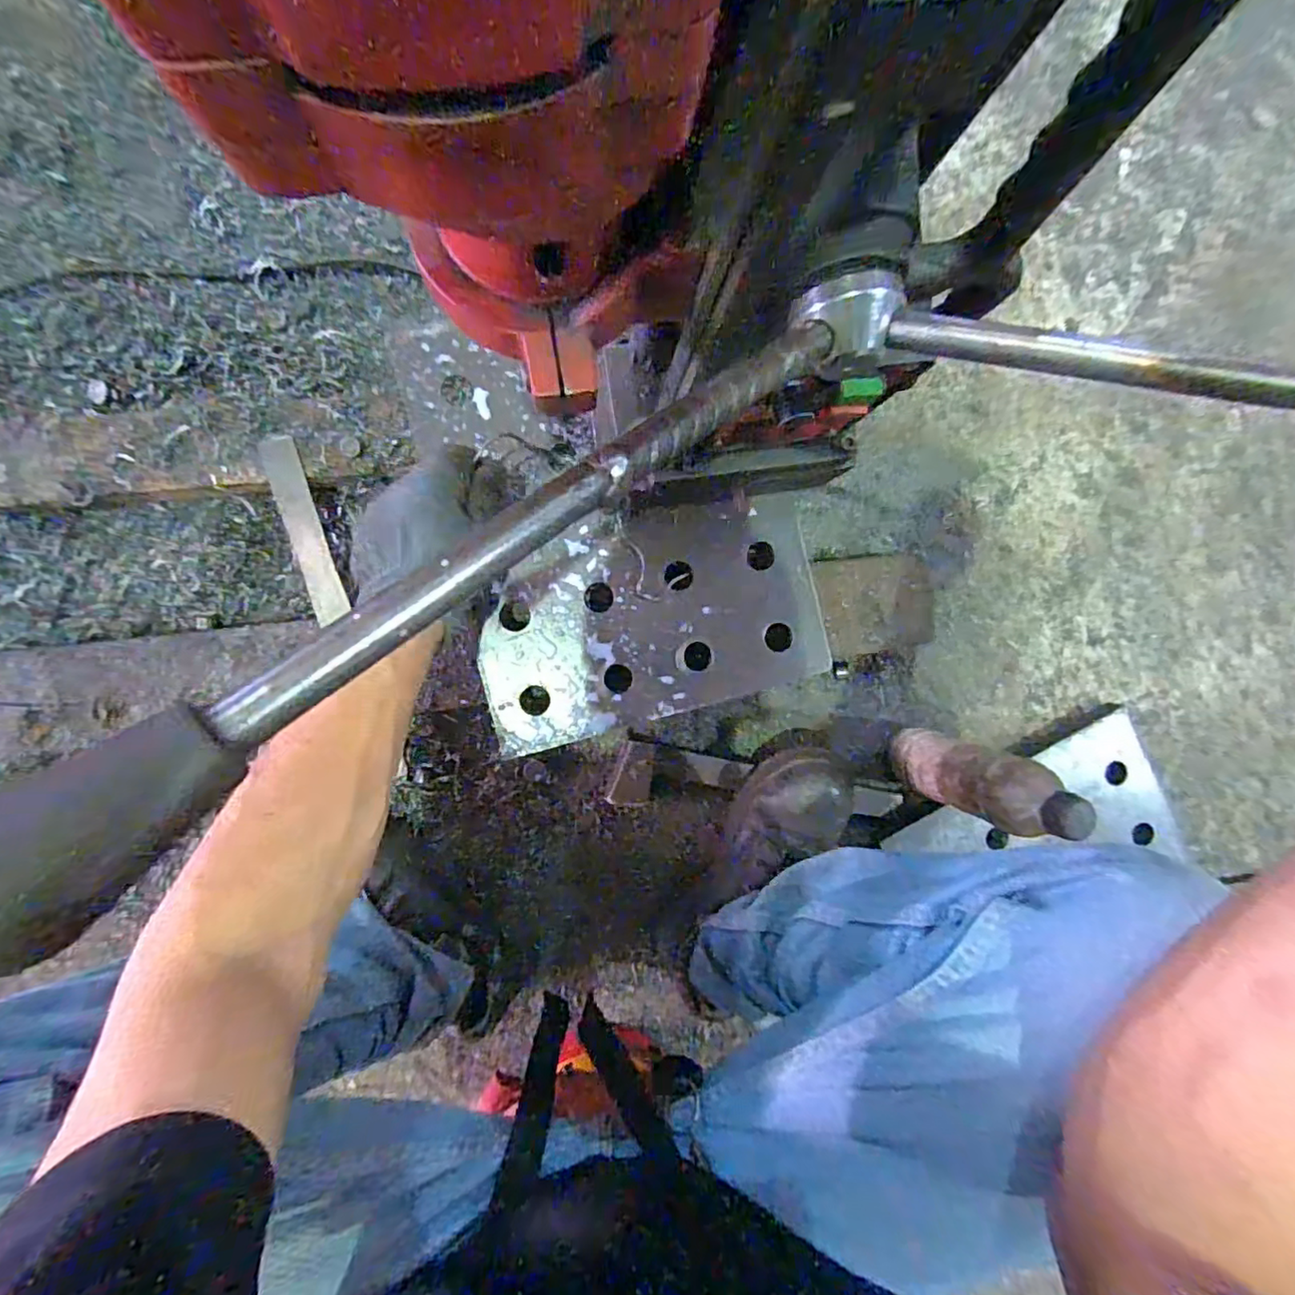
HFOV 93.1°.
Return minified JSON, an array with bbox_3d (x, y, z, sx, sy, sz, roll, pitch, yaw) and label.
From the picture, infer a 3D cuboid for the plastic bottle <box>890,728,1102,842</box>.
[{"bbox_3d":[0.291,0.119,0.564,0.051,0.218,0.063,20,88,-6],"label":"plastic bottle"}]

